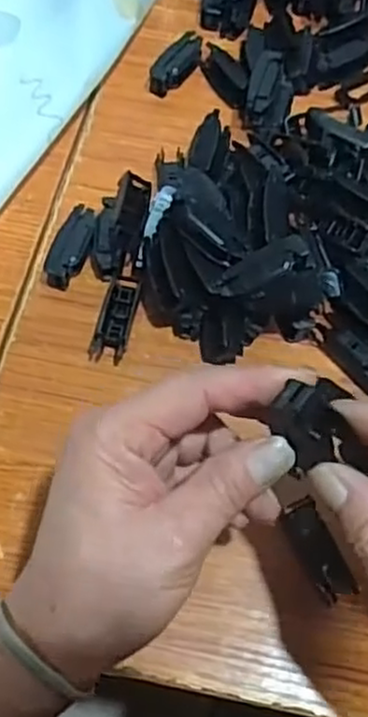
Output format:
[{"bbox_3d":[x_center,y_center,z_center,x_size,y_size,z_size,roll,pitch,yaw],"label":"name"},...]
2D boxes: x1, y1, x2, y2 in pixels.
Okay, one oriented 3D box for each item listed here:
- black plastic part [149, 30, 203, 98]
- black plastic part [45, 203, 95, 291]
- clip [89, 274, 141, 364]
[{"bbox_3d":[-0.003,-0.194,0.472,0.015,0.020,0.047,34,68,14],"label":"black plastic part"},{"bbox_3d":[-0.063,-0.064,0.406,0.017,0.013,0.049,19,77,8],"label":"black plastic part"},{"bbox_3d":[-0.037,-0.021,0.390,0.019,0.017,0.045,14,64,5],"label":"clip"}]

